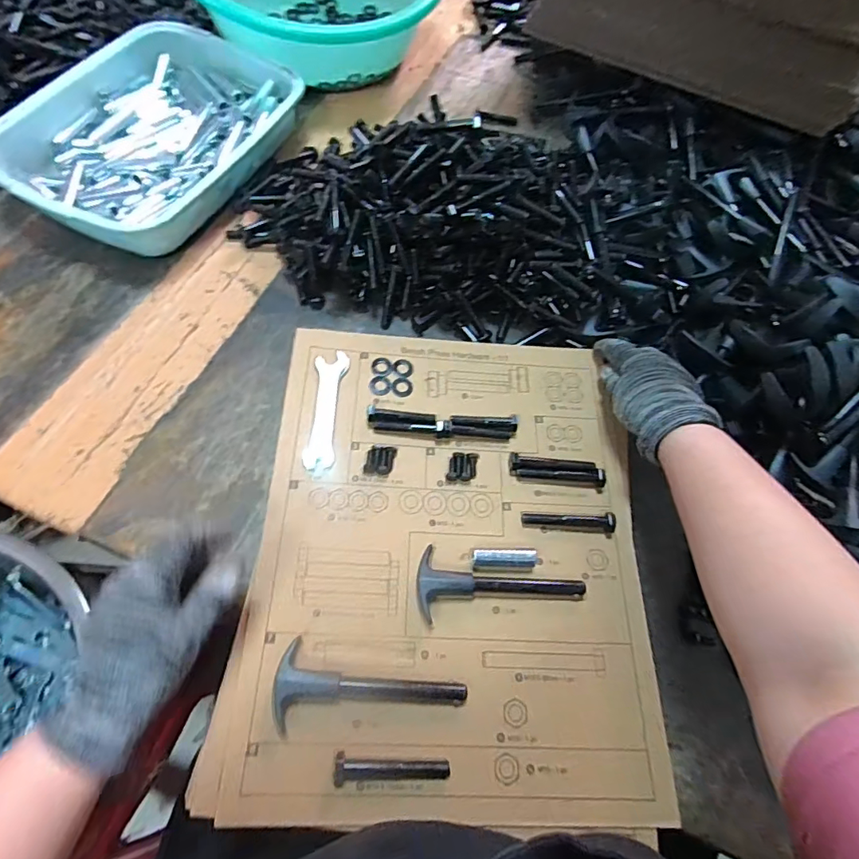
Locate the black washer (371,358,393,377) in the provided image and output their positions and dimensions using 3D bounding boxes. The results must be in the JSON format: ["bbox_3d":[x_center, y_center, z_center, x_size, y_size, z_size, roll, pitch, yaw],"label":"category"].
[{"bbox_3d":[-0.044,-0.059,0.457,0.019,0.004,0.019,2,65,-4],"label":"black washer"}]

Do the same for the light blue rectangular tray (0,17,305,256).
[{"bbox_3d":[-0.316,-0.347,0.568,0.236,0.066,0.321,25,66,7],"label":"light blue rectangular tray"}]

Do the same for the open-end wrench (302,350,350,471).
[{"bbox_3d":[-0.091,-0.019,0.433,0.028,0.006,0.112,3,65,-3],"label":"open-end wrench"}]

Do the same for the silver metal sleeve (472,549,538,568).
[{"bbox_3d":[0.060,0.102,0.383,0.053,0.018,0.014,-1,65,-5],"label":"silver metal sleeve"}]

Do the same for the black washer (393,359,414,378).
[{"bbox_3d":[-0.025,-0.058,0.459,0.018,0.004,0.020,-5,66,-7],"label":"black washer"}]

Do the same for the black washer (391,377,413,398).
[{"bbox_3d":[-0.025,-0.039,0.451,0.019,0.004,0.020,2,65,-4],"label":"black washer"}]

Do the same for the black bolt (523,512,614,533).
[{"bbox_3d":[0.114,0.075,0.402,0.073,0.014,0.014,4,65,-2],"label":"black bolt"}]

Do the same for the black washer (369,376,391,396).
[{"bbox_3d":[-0.045,-0.040,0.449,0.020,0.004,0.020,2,65,-4],"label":"black washer"}]

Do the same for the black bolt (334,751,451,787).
[{"bbox_3d":[-0.024,0.224,0.321,0.074,0.019,0.018,4,65,-2],"label":"black bolt"}]

